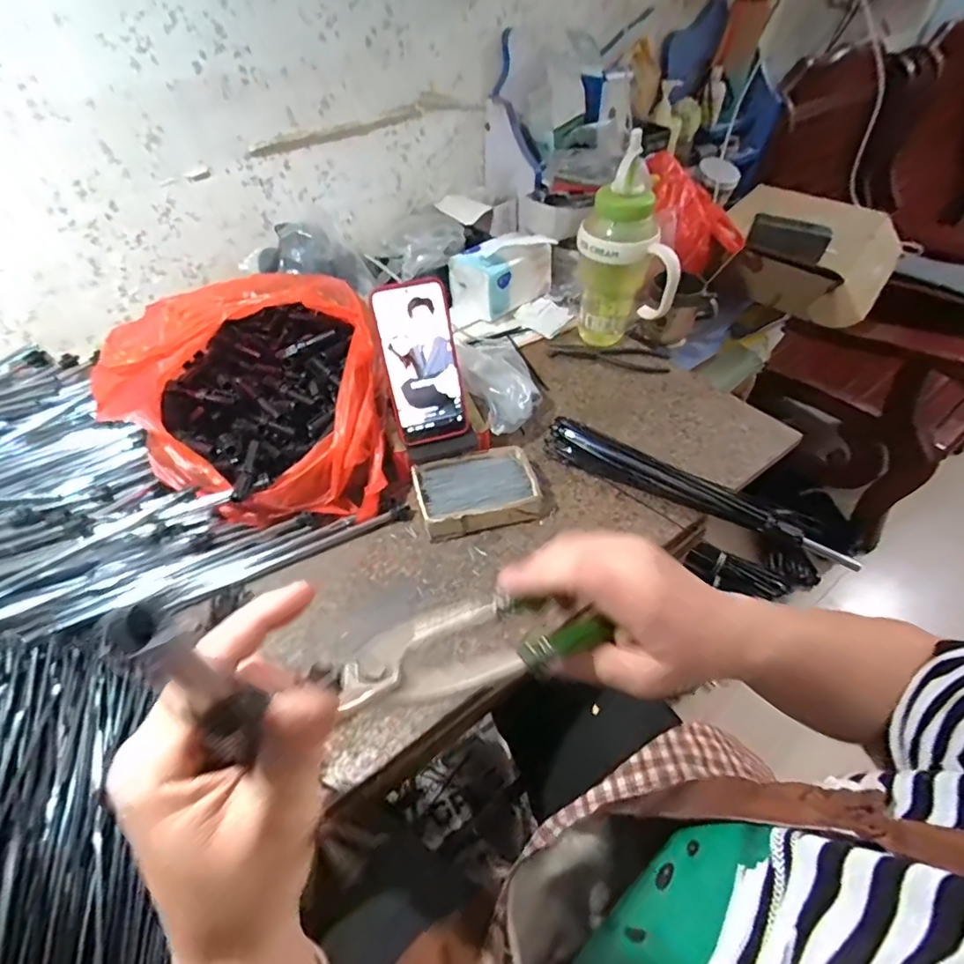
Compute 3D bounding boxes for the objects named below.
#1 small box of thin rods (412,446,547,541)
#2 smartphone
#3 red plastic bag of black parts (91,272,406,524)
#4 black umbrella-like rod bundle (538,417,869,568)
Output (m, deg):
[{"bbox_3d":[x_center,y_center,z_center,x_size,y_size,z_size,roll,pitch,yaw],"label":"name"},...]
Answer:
[{"bbox_3d":[-0.003,0.011,0.568,0.133,0.037,0.090,-16,50,-11],"label":"small box of thin rods"},{"bbox_3d":[-0.063,-0.124,0.540,0.079,0.164,0.007,-13,20,-9],"label":"smartphone"},{"bbox_3d":[-0.231,-0.102,0.558,0.251,0.183,0.243,-9,49,-5],"label":"red plastic bag of black parts"},{"bbox_3d":[0.231,0.005,0.574,0.339,0.033,0.040,24,54,22],"label":"black umbrella-like rod bundle"}]

